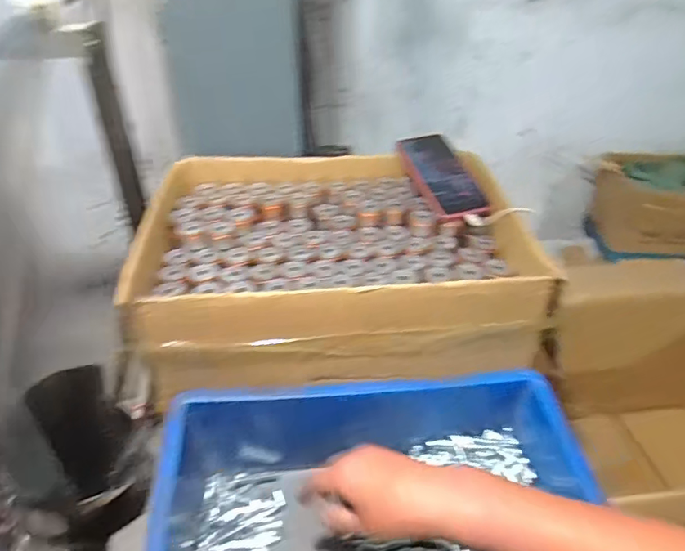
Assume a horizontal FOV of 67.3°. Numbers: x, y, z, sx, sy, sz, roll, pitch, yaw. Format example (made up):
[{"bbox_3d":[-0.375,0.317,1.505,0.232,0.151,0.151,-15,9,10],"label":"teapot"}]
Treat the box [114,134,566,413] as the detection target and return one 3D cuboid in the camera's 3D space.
[{"bbox_3d":[-0.011,-0.035,0.660,0.438,0.126,0.349,-7,38,-8],"label":"box"}]

